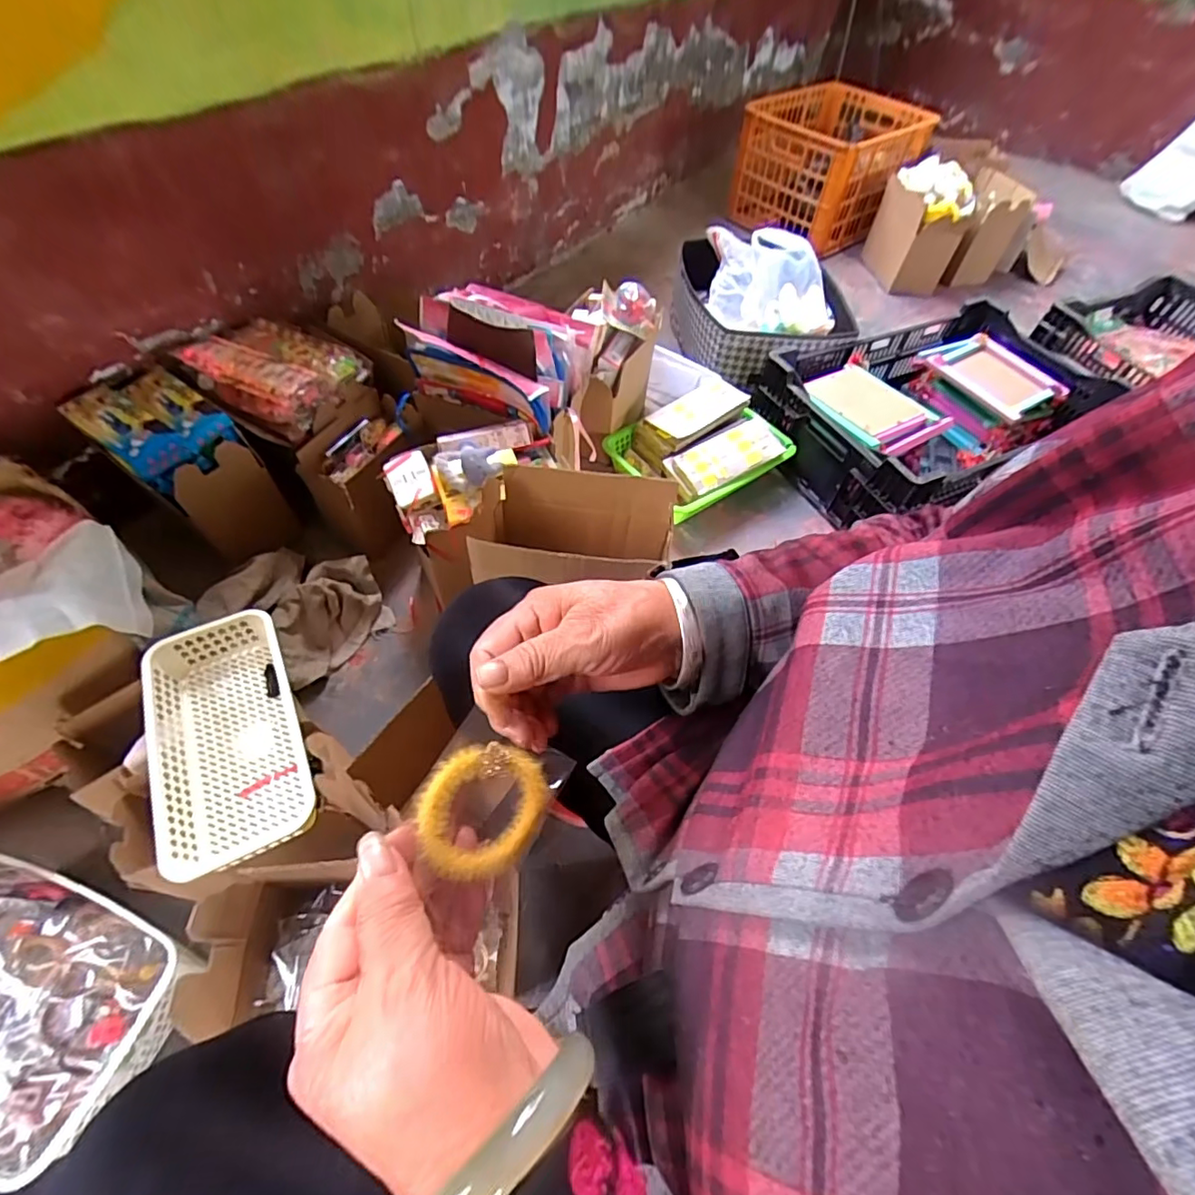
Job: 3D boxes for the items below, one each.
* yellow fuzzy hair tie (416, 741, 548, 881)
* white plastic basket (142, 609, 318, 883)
[{"bbox_3d":[-0.052,0.094,0.252,0.054,0.014,0.053,20,60,-24],"label":"yellow fuzzy hair tie"},{"bbox_3d":[-0.385,0.143,0.583,0.130,0.048,0.258,-21,58,-17],"label":"white plastic basket"}]

